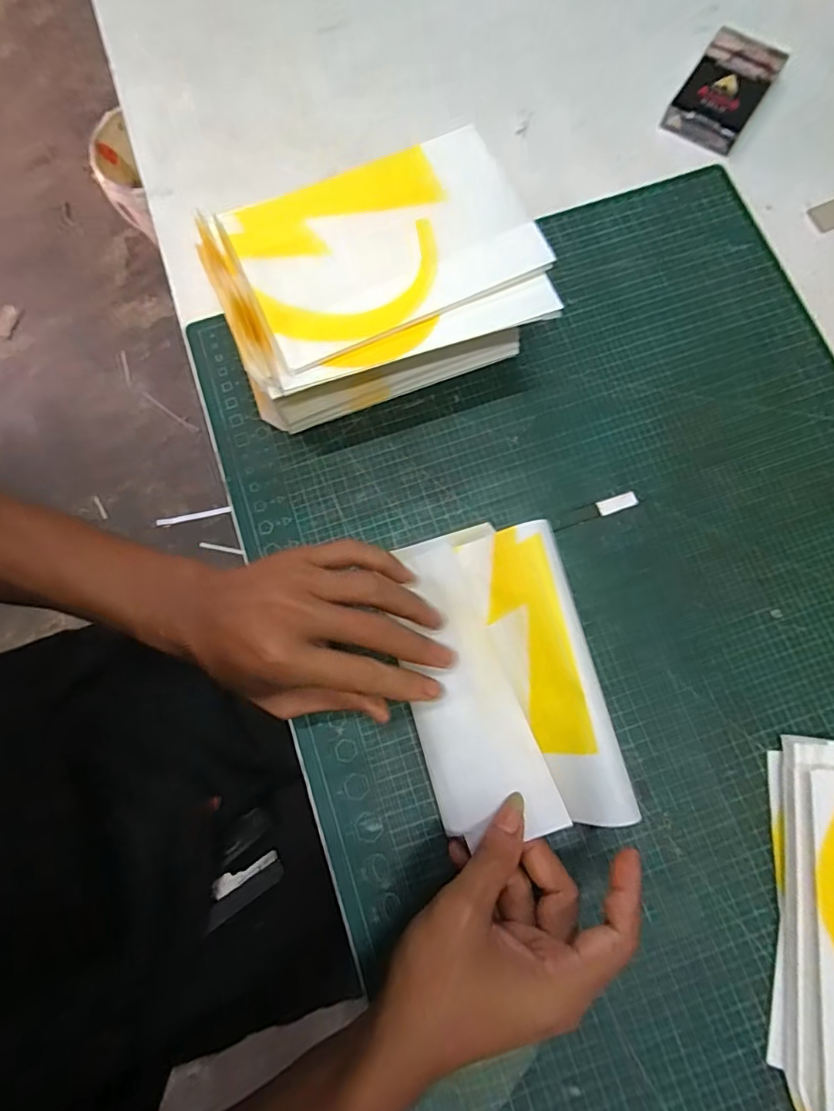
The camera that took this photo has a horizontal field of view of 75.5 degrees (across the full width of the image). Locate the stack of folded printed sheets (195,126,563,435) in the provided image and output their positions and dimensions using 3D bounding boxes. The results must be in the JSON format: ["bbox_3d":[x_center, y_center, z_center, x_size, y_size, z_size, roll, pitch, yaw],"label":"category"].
[{"bbox_3d":[-0.027,-0.178,0.370,0.200,0.084,0.143,-18,78,-3],"label":"stack of folded printed sheets"}]

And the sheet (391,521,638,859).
[{"bbox_3d":[0.052,0.070,0.319,0.109,0.030,0.179,-12,78,-1],"label":"sheet"}]

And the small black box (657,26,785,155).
[{"bbox_3d":[0.247,-0.375,0.435,0.059,0.019,0.096,32,80,8],"label":"small black box"}]

